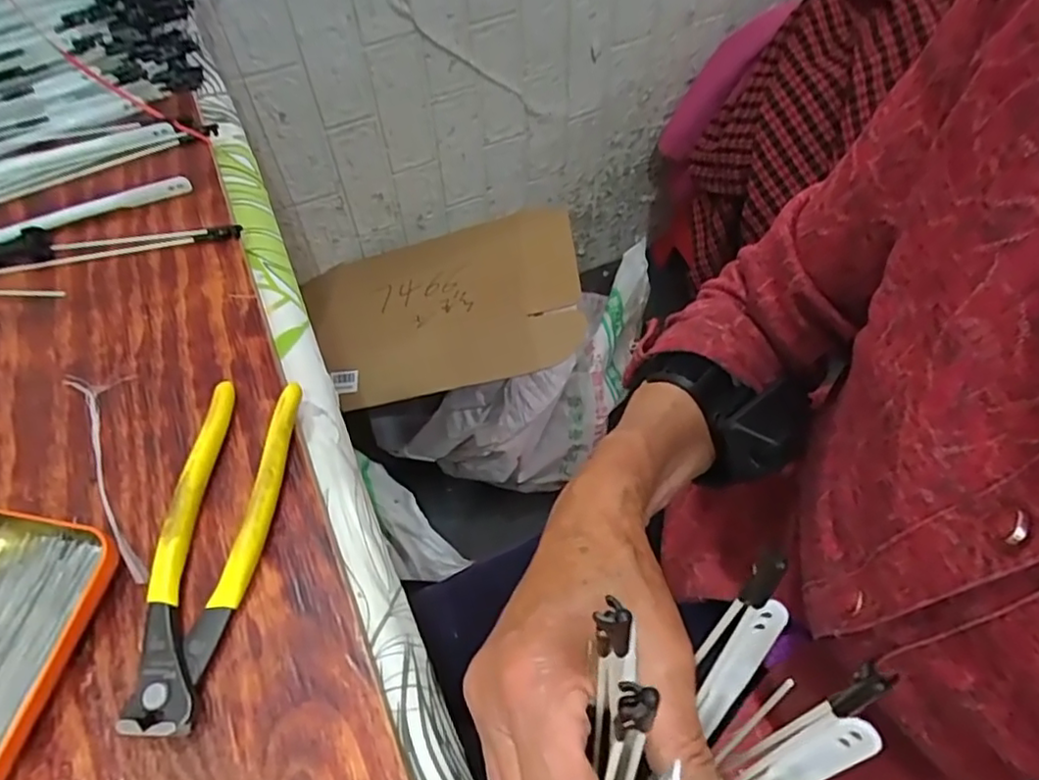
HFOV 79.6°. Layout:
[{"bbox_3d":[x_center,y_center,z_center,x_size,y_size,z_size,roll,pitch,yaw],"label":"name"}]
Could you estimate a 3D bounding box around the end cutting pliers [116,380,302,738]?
[{"bbox_3d":[-0.142,0.068,0.293,0.046,0.014,0.163,1,58,3],"label":"end cutting pliers"}]

